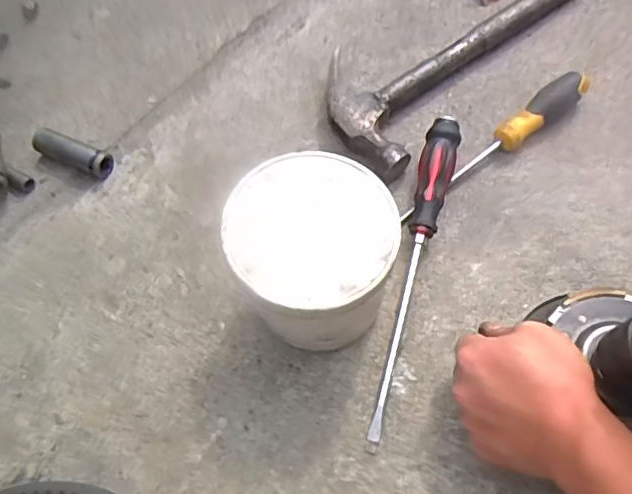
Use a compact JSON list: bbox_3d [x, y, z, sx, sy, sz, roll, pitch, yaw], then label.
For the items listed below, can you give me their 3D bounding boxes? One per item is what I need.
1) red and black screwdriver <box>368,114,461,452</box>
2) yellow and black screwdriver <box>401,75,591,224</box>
[{"bbox_3d":[0.085,0.020,0.495,0.028,0.039,0.294,13,68,7],"label":"red and black screwdriver"},{"bbox_3d":[0.176,-0.095,0.543,0.227,0.037,0.035,-40,72,-13],"label":"yellow and black screwdriver"}]

